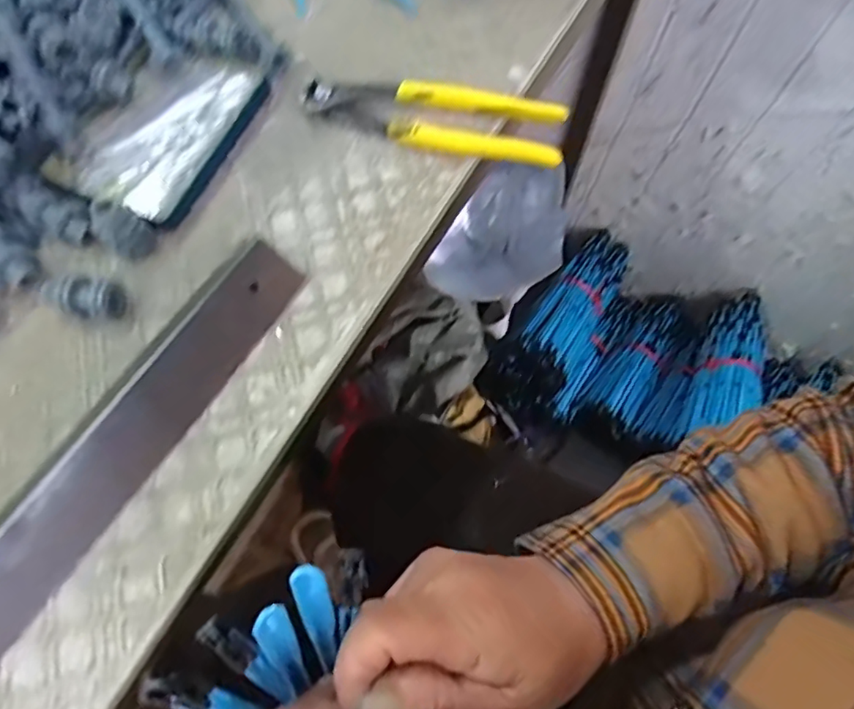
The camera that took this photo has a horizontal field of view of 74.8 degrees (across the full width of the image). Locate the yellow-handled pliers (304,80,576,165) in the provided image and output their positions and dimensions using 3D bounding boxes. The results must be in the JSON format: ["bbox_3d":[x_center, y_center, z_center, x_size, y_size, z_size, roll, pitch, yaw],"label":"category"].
[{"bbox_3d":[0.004,-0.149,0.354,0.163,0.017,0.047,10,68,3],"label":"yellow-handled pliers"}]

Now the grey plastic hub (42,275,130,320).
[{"bbox_3d":[-0.186,-0.031,0.307,0.039,0.019,0.022,7,68,2],"label":"grey plastic hub"}]

